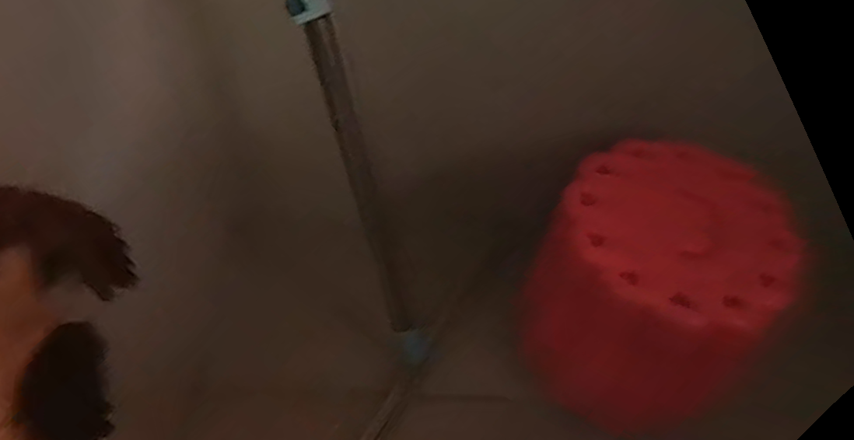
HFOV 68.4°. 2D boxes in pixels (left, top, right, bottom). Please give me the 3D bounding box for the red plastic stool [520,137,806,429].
[{"bbox_3d":[0.253,0.098,0.774,0.232,0.351,0.200,24,54,14],"label":"red plastic stool"}]

